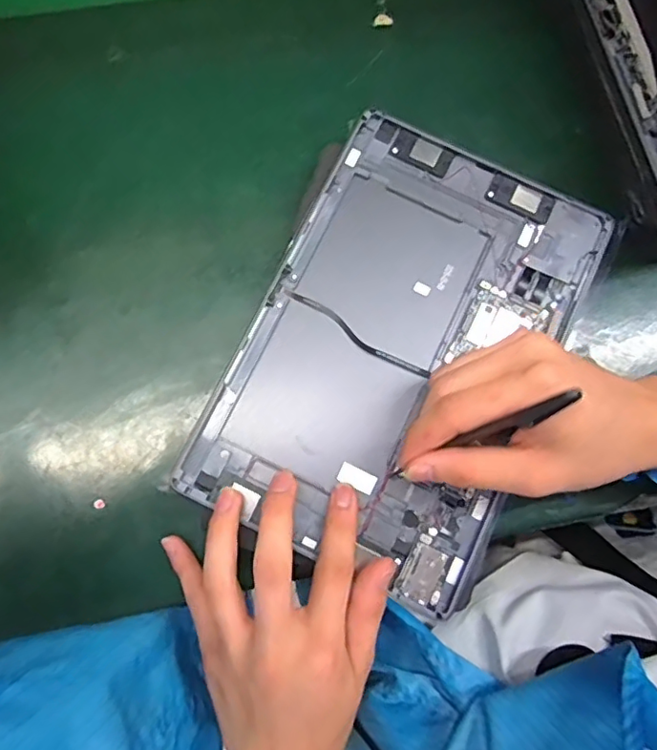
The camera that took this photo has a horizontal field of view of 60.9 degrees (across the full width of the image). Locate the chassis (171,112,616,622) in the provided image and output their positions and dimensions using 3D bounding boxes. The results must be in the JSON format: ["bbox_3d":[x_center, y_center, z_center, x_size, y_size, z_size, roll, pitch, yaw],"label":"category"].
[{"bbox_3d":[0.045,-0.017,0.330,0.169,0.020,0.261,24,77,5],"label":"chassis"}]

